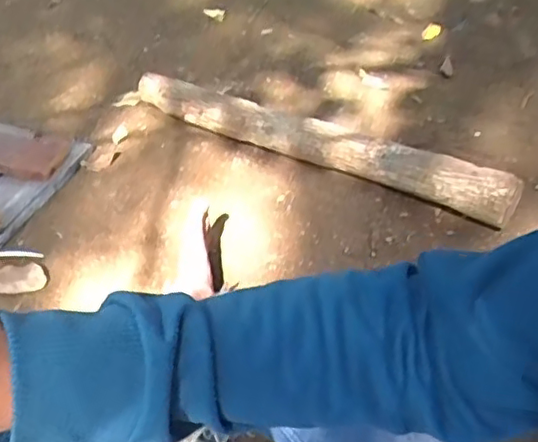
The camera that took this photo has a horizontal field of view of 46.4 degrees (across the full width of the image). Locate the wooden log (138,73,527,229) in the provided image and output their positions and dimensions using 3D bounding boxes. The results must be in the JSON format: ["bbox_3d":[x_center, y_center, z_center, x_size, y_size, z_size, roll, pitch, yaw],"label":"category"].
[{"bbox_3d":[0.051,-0.177,1.261,0.892,0.085,0.070,23,53,31],"label":"wooden log"}]

